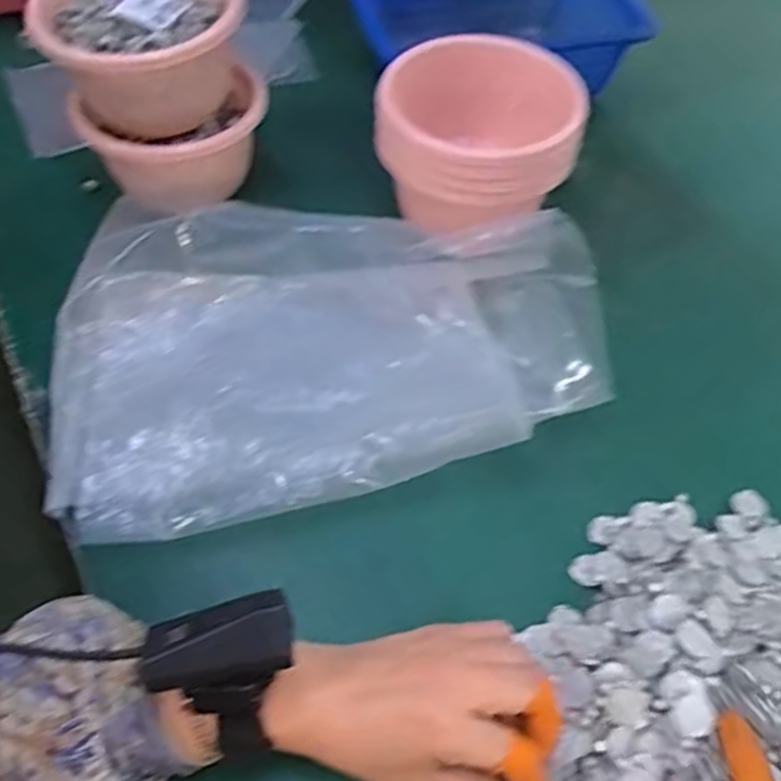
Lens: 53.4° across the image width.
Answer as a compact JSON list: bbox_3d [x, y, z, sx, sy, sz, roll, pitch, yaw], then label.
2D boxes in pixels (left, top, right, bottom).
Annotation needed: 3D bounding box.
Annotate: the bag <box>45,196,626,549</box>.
[{"bbox_3d":[-0.033,-0.036,0.535,0.400,0.068,0.231,-8,54,-8],"label":"bag"}]

